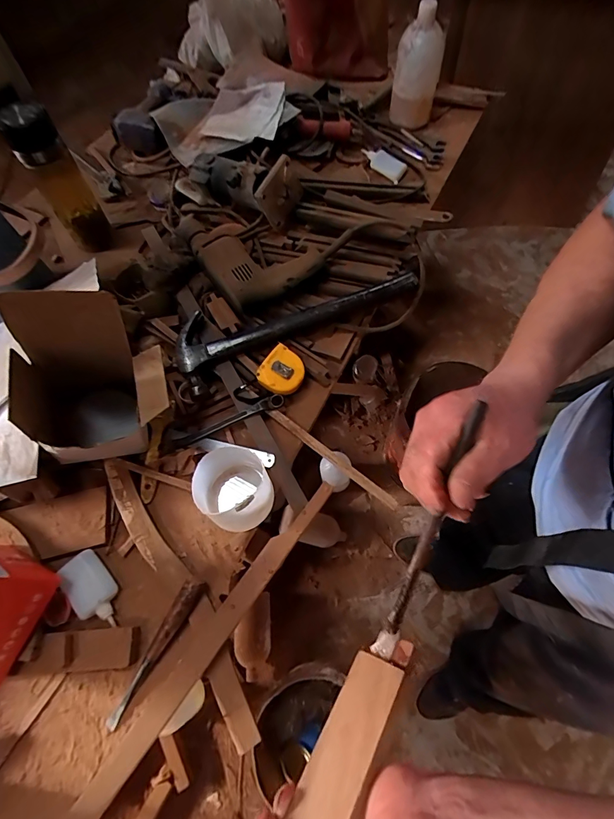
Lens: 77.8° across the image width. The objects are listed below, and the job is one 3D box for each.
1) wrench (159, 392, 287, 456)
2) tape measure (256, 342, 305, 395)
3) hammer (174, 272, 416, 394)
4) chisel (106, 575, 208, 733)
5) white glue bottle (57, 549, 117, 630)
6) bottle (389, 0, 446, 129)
[{"bbox_3d":[-0.129,0.019,0.572,0.196,0.012,0.025,-24,66,-9],"label":"wrench"},{"bbox_3d":[-0.037,-0.058,0.589,0.062,0.031,0.066,32,70,16],"label":"tape measure"},{"bbox_3d":[-0.021,-0.164,0.631,0.409,0.032,0.120,-27,67,-11],"label":"hammer"},{"bbox_3d":[-0.178,0.281,0.444,0.029,0.034,0.170,26,68,13],"label":"chisel"},{"bbox_3d":[-0.271,0.227,0.477,0.049,0.027,0.094,-41,70,-16],"label":"white glue bottle"},{"bbox_3d":[0.246,-0.746,0.835,0.106,0.195,0.100,10,65,7],"label":"bottle"}]

